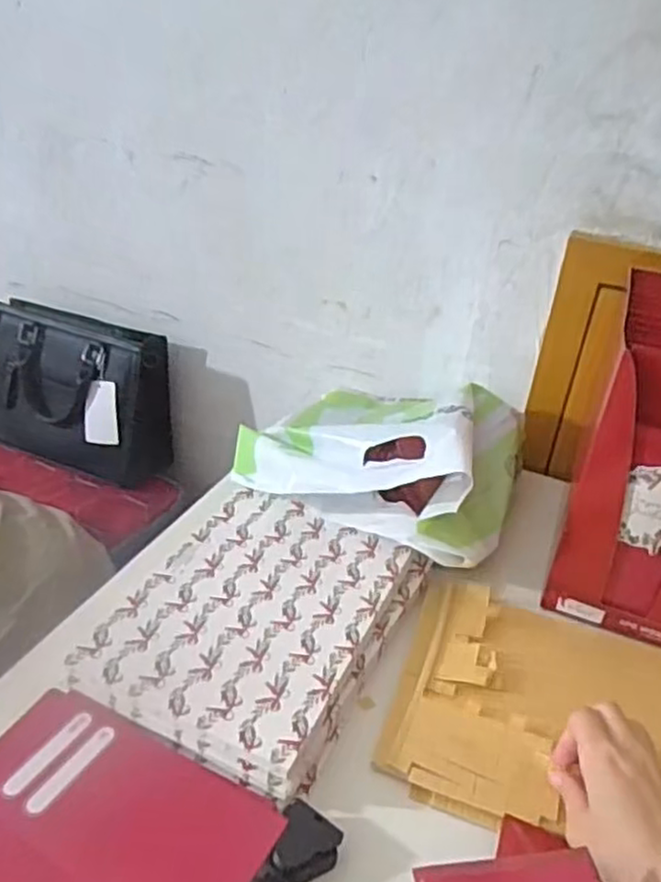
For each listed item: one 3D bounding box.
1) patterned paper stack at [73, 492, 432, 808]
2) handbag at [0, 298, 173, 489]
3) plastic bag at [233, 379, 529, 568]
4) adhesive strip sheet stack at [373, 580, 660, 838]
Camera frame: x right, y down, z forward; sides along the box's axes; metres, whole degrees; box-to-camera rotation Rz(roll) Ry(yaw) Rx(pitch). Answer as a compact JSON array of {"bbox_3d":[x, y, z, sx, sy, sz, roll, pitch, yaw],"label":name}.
[{"bbox_3d":[-0.051,0.132,0.548,0.177,0.030,0.238,17,31,20],"label":"patterned paper stack"},{"bbox_3d":[-0.358,-0.061,1.008,0.275,0.233,0.110,16,15,17],"label":"handbag"},{"bbox_3d":[0.060,0.001,0.680,0.247,0.100,0.253,20,32,24],"label":"plastic bag"},{"bbox_3d":[0.192,0.199,0.497,0.281,0.018,0.200,14,30,15],"label":"adhesive strip sheet stack"}]

